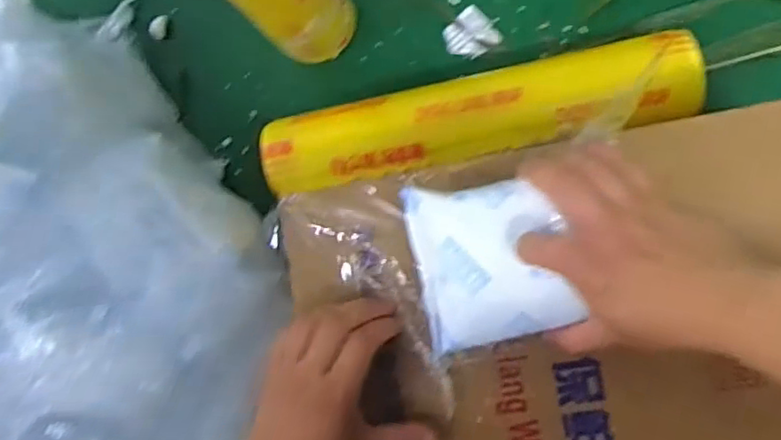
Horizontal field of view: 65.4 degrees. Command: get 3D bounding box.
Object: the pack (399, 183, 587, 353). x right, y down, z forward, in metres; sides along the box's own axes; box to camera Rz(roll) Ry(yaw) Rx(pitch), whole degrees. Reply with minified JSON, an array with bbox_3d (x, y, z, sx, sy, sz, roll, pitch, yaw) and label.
[{"bbox_3d":[0.067,0.029,0.416,0.098,0.024,0.110,-12,86,8],"label":"pack"}]

